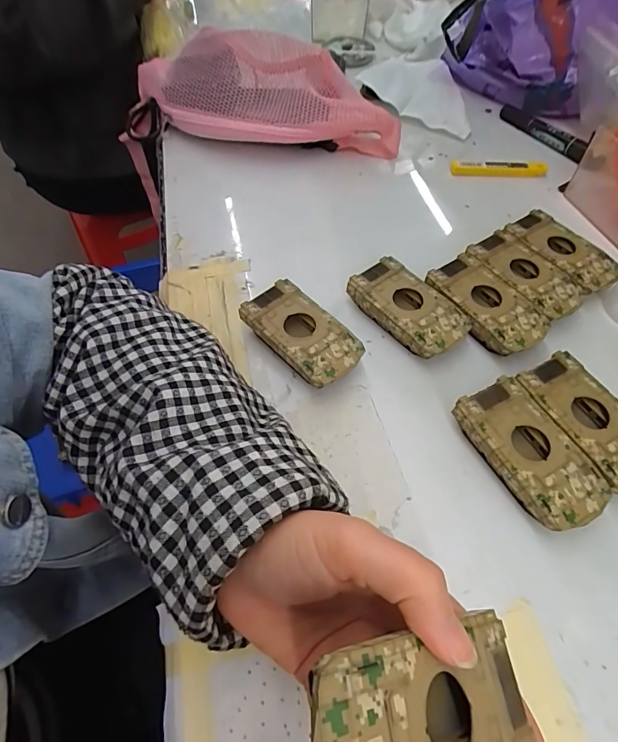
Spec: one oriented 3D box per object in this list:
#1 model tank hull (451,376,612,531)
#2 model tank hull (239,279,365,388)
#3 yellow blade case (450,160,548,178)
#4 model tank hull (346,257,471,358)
[{"bbox_3d":[0.142,0.055,0.274,0.050,0.026,0.096,-23,60,-16],"label":"model tank hull"},{"bbox_3d":[-0.005,-0.026,0.325,0.052,0.026,0.094,-38,65,-23],"label":"model tank hull"},{"bbox_3d":[0.208,-0.223,0.461,0.107,0.018,0.014,0,57,-1],"label":"yellow blade case"},{"bbox_3d":[0.080,-0.048,0.341,0.050,0.029,0.093,-34,64,-21],"label":"model tank hull"}]

